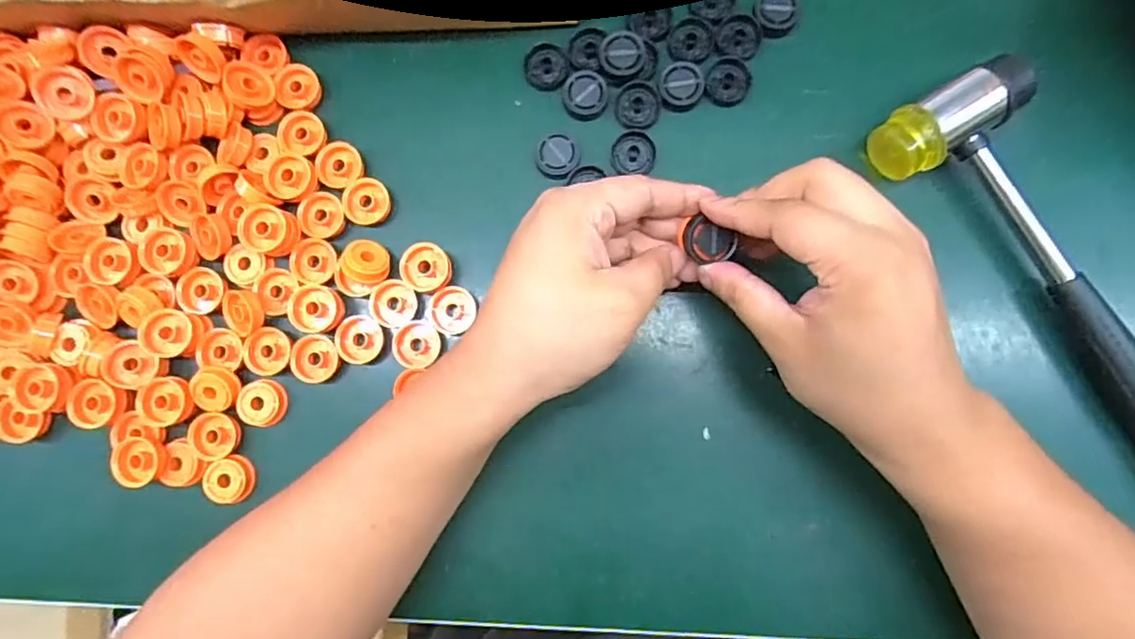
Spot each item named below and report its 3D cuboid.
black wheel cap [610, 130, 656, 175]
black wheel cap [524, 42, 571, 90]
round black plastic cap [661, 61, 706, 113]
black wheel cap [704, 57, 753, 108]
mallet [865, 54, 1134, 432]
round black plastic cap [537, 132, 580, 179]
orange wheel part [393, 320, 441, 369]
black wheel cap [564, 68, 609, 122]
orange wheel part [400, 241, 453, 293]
[{"bbox_3d":[0.037,-0.094,0.331,0.025,0.006,0.022,-3,83,2],"label":"black wheel cap"},{"bbox_3d":[-0.012,-0.143,0.331,0.025,0.004,0.025,0,84,2],"label":"black wheel cap"},{"bbox_3d":[0.064,-0.130,0.328,0.024,0.005,0.028,-8,83,2],"label":"round black plastic cap"},{"bbox_3d":[0.091,-0.134,0.333,0.024,0.010,0.024,0,84,2],"label":"black wheel cap"},{"bbox_3d":[0.269,-0.022,0.305,0.080,0.030,0.251,-37,83,-2],"label":"mallet"},{"bbox_3d":[-0.005,-0.090,0.325,0.023,0.006,0.025,0,84,2],"label":"round black plastic cap"},{"bbox_3d":[-0.082,0.014,0.320,0.025,0.004,0.025,-2,83,2],"label":"orange wheel part"},{"bbox_3d":[0.010,-0.125,0.329,0.025,0.004,0.028,-3,83,2],"label":"black wheel cap"},{"bbox_3d":[-0.077,-0.028,0.319,0.028,0.008,0.024,37,86,6],"label":"orange wheel part"}]

